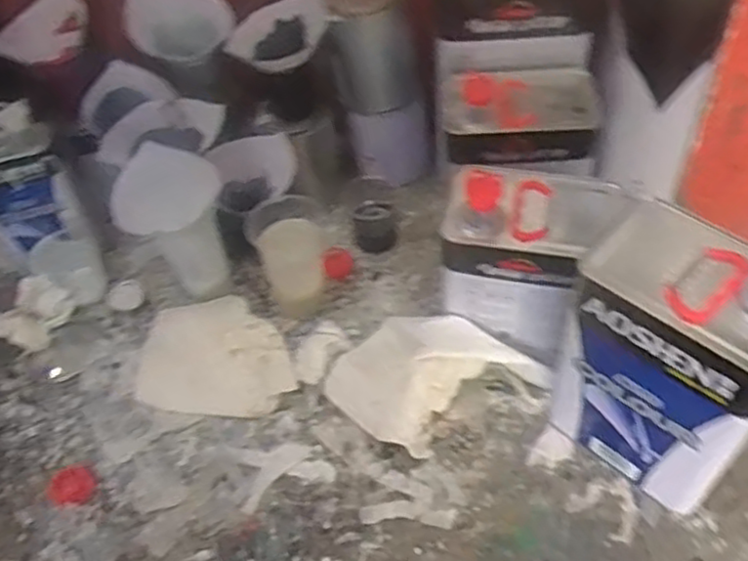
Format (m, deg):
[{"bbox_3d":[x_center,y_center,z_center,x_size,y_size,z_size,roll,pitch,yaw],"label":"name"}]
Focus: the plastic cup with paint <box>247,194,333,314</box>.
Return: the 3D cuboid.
[{"bbox_3d":[-0.095,-0.028,0.867,0.083,0.128,0.085,-3,52,4],"label":"plastic cup with paint"}]

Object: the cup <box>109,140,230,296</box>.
[{"bbox_3d":[-0.222,-0.058,0.838,0.108,0.155,0.135,-18,52,-9],"label":"cup"}]

